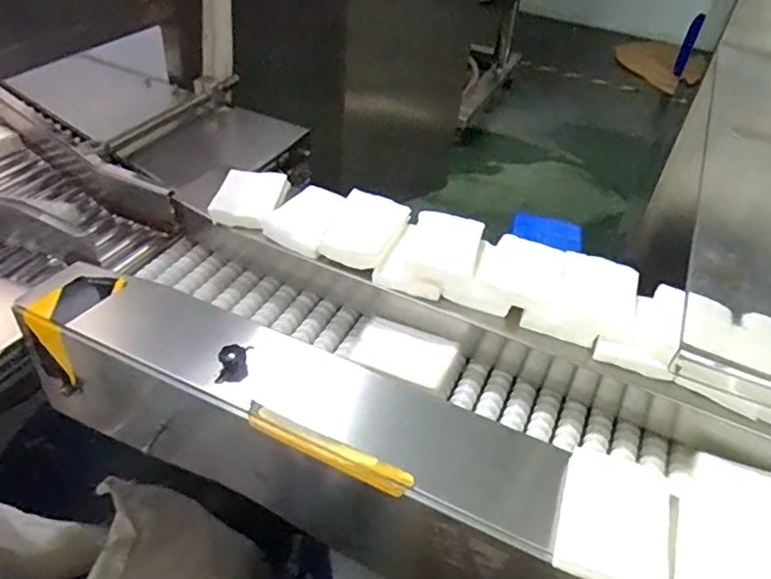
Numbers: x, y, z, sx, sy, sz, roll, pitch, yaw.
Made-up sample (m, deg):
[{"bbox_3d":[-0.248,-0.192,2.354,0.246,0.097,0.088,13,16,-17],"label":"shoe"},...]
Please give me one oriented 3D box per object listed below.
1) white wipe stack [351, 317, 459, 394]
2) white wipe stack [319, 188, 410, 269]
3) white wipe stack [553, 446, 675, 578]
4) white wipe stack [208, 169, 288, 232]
[{"bbox_3d":[0.020,0.071,0.625,0.099,0.033,0.058,21,43,16],"label":"white wipe stack"},{"bbox_3d":[-0.020,-0.068,0.666,0.072,0.035,0.101,17,42,12],"label":"white wipe stack"},{"bbox_3d":[0.172,0.167,0.441,0.077,0.016,0.114,19,43,15],"label":"white wipe stack"},{"bbox_3d":[-0.165,-0.112,0.716,0.076,0.022,0.102,7,41,1],"label":"white wipe stack"}]

